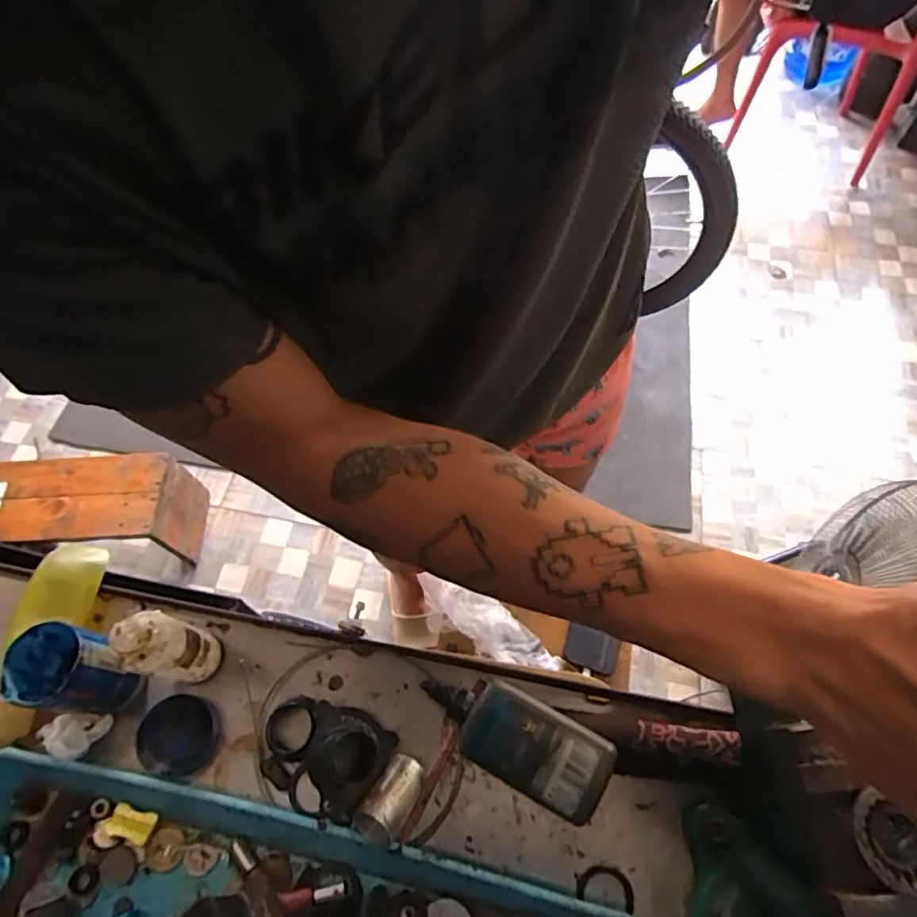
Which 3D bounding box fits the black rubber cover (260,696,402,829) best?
[{"bbox_3d":[-0.100,0.218,0.420,0.095,0.024,0.071,12,63,7],"label":"black rubber cover"}]

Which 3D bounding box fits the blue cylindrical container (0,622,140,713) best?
[{"bbox_3d":[-0.275,0.151,0.412,0.058,0.072,0.051,8,63,5],"label":"blue cylindrical container"}]

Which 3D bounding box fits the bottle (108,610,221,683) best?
[{"bbox_3d":[-0.204,0.137,0.411,0.031,0.114,0.038,16,64,9],"label":"bottle"}]

